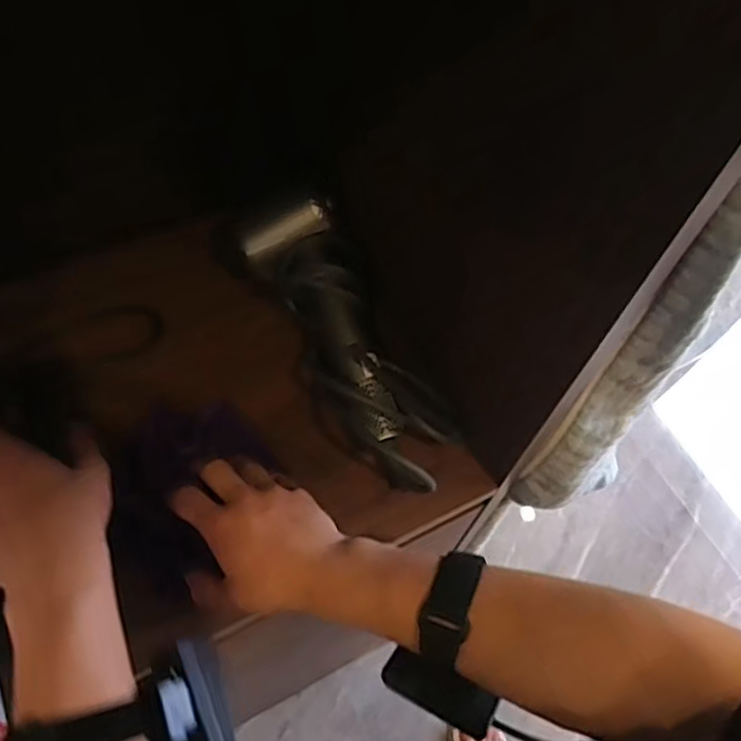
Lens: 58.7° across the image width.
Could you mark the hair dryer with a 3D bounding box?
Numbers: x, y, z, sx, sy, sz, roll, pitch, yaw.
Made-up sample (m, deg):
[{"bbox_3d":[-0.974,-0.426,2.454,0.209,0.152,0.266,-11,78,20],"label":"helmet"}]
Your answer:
[{"bbox_3d":[-0.022,-0.023,0.556,0.095,0.075,0.263,-27,80,-20],"label":"hair dryer"}]

